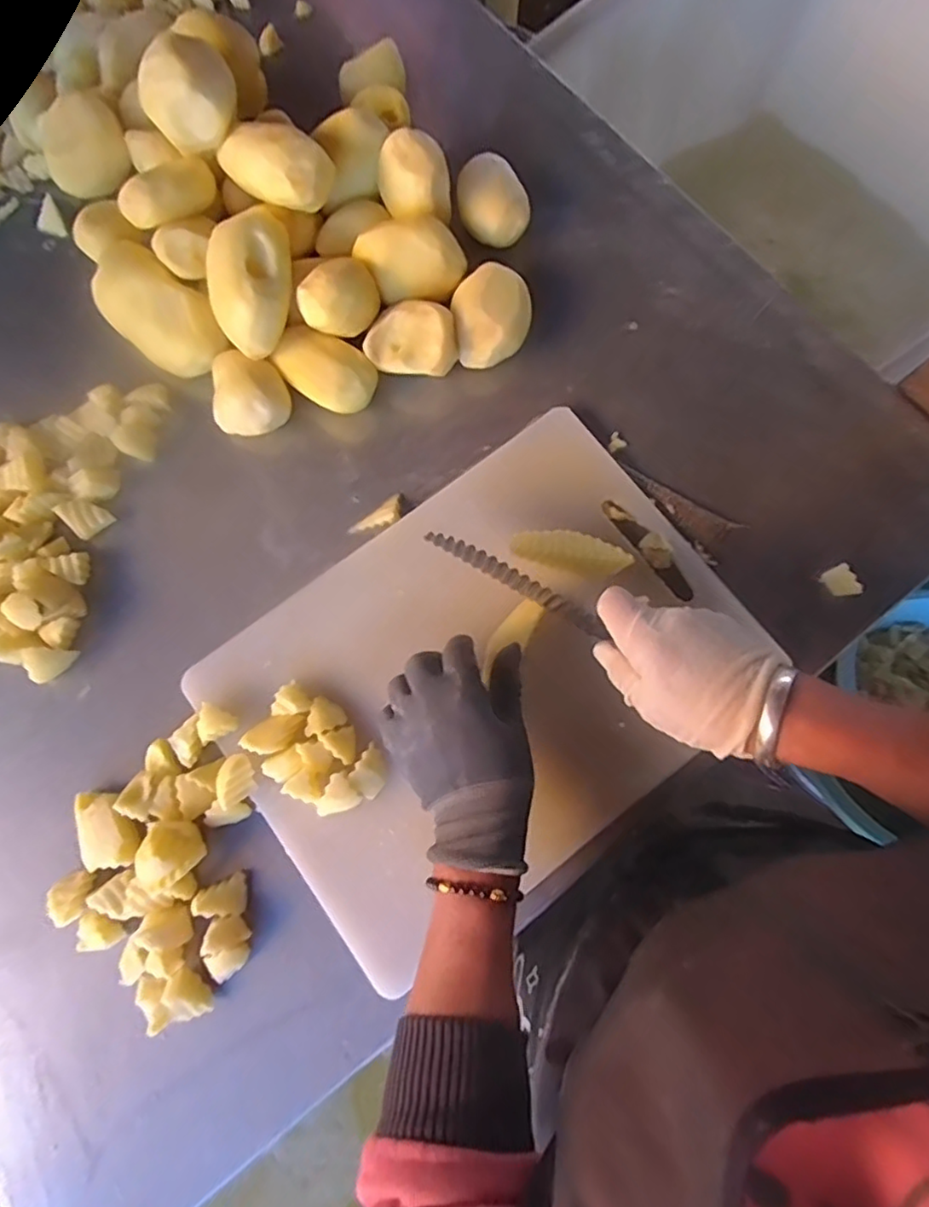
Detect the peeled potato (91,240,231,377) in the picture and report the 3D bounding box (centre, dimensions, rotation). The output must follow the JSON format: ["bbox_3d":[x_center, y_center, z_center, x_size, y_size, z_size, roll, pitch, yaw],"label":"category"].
[{"bbox_3d":[-0.259,-0.245,0.520,0.131,0.060,0.066,40,81,9],"label":"peeled potato"}]

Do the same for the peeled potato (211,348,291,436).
[{"bbox_3d":[-0.176,-0.171,0.511,0.062,0.046,0.063,0,77,1],"label":"peeled potato"}]

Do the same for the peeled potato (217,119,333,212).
[{"bbox_3d":[-0.149,-0.350,0.481,0.102,0.039,0.050,39,81,9],"label":"peeled potato"}]

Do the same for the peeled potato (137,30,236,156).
[{"bbox_3d":[-0.220,-0.408,0.487,0.074,0.051,0.075,-23,78,-4],"label":"peeled potato"}]

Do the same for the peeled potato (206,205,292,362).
[{"bbox_3d":[-0.172,-0.258,0.483,0.065,0.045,0.108,-4,77,0],"label":"peeled potato"}]

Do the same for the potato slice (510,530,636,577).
[{"bbox_3d":[0.080,-0.039,0.458,0.088,0.007,0.033,13,78,4],"label":"potato slice"}]

